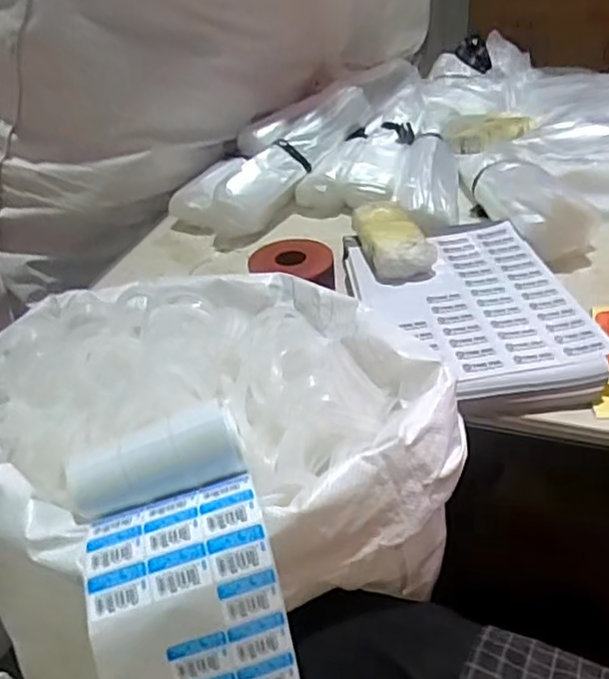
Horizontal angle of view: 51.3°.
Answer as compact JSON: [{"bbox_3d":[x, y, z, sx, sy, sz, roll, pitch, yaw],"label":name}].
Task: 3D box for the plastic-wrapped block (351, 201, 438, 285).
[{"bbox_3d":[0.102,-0.125,0.756,0.067,0.031,0.161,-8,38,-2],"label":"plastic-wrapped block"}]

